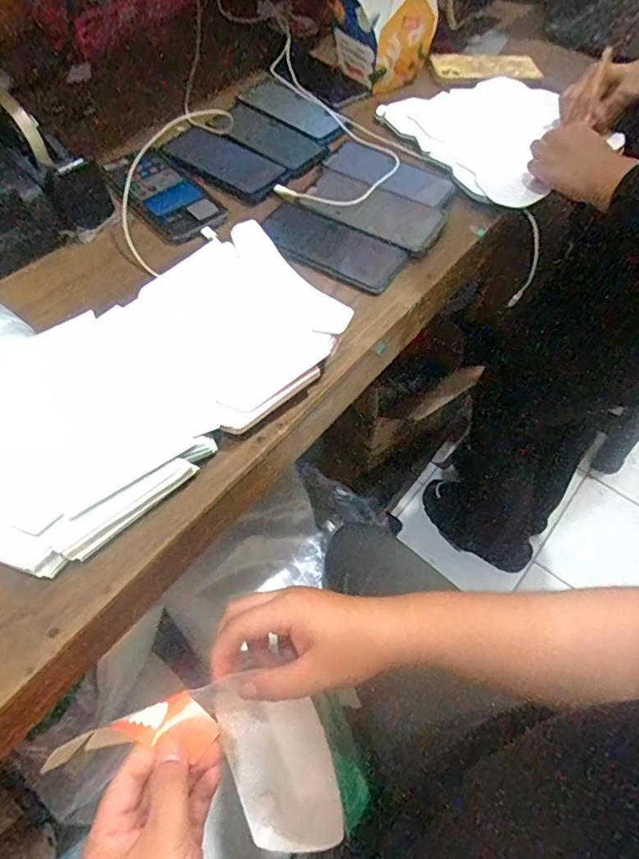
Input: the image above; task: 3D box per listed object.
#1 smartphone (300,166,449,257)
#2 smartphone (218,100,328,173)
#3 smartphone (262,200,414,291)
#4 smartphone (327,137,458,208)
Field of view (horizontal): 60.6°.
[{"bbox_3d":[0.060,-0.258,0.632,0.164,0.009,0.081,29,60,14],"label":"smartphone"},{"bbox_3d":[-0.058,-0.370,0.692,0.144,0.013,0.071,35,61,17],"label":"smartphone"},{"bbox_3d":[0.009,-0.201,0.599,0.162,0.013,0.080,29,60,14],"label":"smartphone"},{"bbox_3d":[0.090,-0.321,0.676,0.159,0.007,0.077,29,60,14],"label":"smartphone"}]

